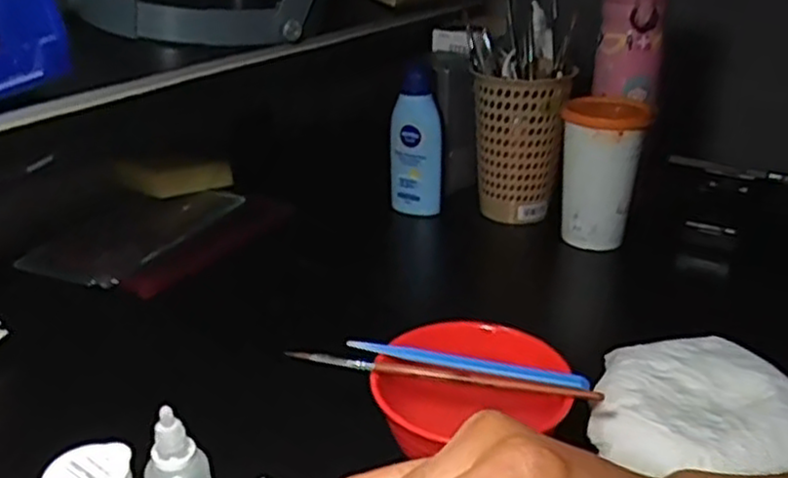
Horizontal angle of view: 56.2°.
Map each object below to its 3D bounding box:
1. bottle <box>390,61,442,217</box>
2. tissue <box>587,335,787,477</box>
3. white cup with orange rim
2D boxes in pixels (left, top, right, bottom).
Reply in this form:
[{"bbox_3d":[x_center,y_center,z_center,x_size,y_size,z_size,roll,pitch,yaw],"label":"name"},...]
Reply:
[{"bbox_3d":[0.022,-0.097,0.731,0.049,0.141,0.044,1,25,-2],"label":"bottle"},{"bbox_3d":[0.167,0.094,0.420,0.106,0.029,0.116,-6,26,-16],"label":"tissue"},{"bbox_3d":[0.188,-0.062,0.673,0.067,0.129,0.083,12,27,21],"label":"white cup with orange rim"}]

